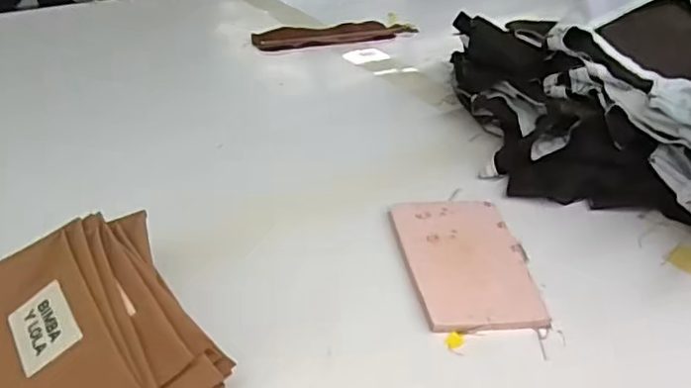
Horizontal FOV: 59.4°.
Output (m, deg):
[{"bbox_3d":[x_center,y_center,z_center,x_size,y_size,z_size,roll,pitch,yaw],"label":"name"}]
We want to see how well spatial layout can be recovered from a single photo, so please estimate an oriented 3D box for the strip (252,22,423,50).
[{"bbox_3d":[-0.014,-0.293,1.109,0.318,0.014,0.099,-10,38,-21],"label":"strip"}]

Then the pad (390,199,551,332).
[{"bbox_3d":[0.114,0.058,0.583,0.113,0.007,0.185,-1,36,-9],"label":"pad"}]

